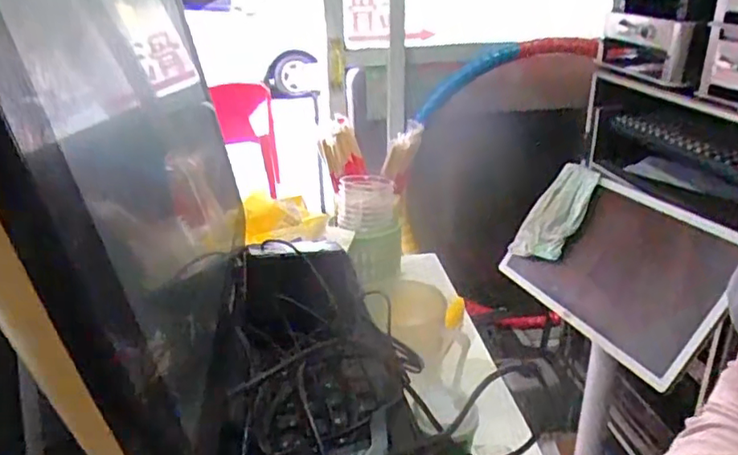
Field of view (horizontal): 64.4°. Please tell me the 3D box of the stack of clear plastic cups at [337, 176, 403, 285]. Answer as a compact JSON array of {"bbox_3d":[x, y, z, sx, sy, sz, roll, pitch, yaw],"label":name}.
[{"bbox_3d":[0.002,0.001,0.728,0.078,0.112,0.077,-2,24,0],"label":"stack of clear plastic cups"}]

